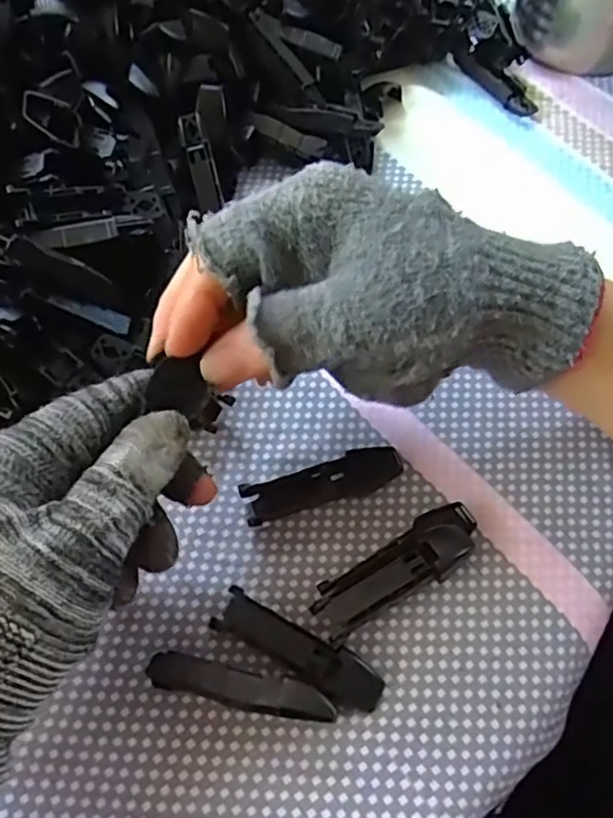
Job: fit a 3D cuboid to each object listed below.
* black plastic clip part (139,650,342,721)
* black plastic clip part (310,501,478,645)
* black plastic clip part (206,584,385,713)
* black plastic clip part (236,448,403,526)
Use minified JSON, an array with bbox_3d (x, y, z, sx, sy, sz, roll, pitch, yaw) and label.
[{"bbox_3d":[-0.023,0.102,0.233,0.068,0.015,0.013,10,65,5],"label":"black plastic clip part"},{"bbox_3d":[0.038,0.063,0.252,0.074,0.020,0.024,-31,69,-14],"label":"black plastic clip part"},{"bbox_3d":[-0.002,0.092,0.242,0.067,0.012,0.018,27,68,12],"label":"black plastic clip part"},{"bbox_3d":[0.007,0.032,0.274,0.069,0.008,0.017,-17,66,-8],"label":"black plastic clip part"}]

